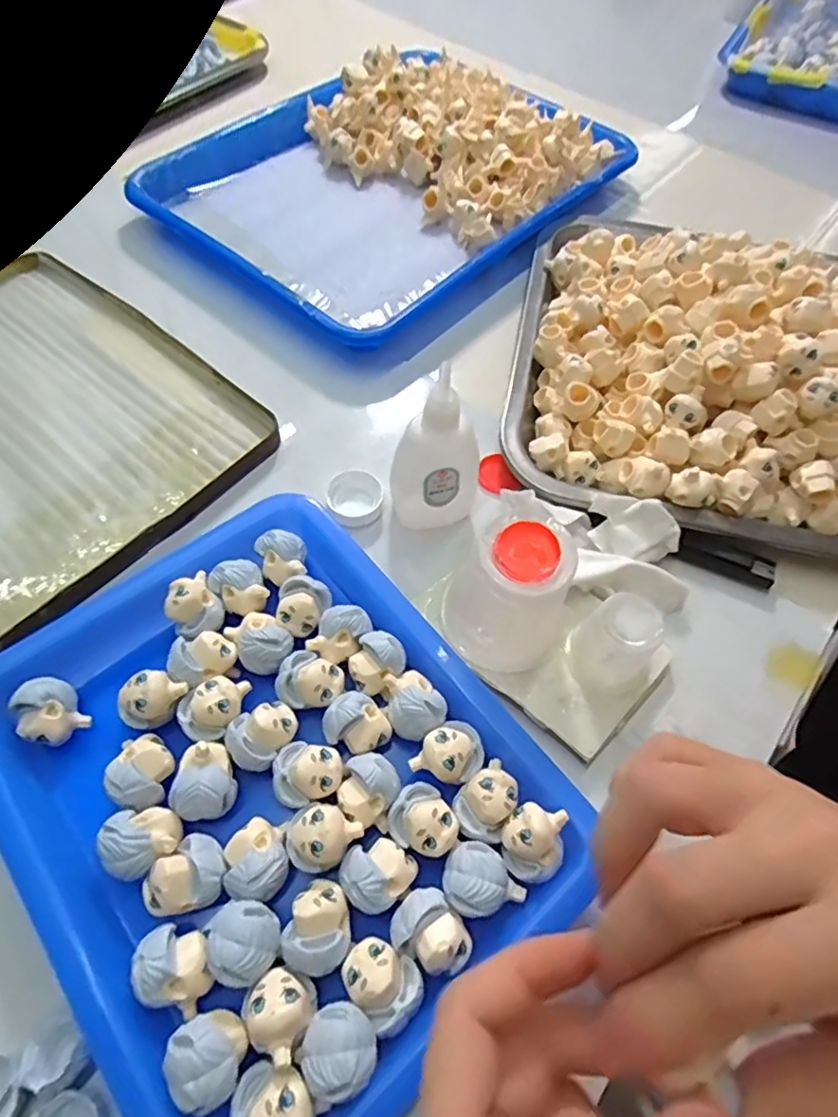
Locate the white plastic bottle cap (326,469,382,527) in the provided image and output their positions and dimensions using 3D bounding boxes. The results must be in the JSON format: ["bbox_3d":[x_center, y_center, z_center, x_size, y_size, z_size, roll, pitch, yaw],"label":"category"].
[{"bbox_3d":[-0.034,-0.032,0.319,0.029,0.010,0.032,-4,61,-5],"label":"white plastic bottle cap"}]

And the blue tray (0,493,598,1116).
[{"bbox_3d":[-0.058,0.085,0.236,0.173,0.026,0.215,-35,68,-20],"label":"blue tray"}]

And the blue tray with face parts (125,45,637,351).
[{"bbox_3d":[-0.018,-0.291,0.449,0.244,0.041,0.314,39,66,17],"label":"blue tray with face parts"}]

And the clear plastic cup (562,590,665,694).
[{"bbox_3d":[0.087,0.038,0.261,0.036,0.036,0.033,1,61,-2],"label":"clear plastic cup"}]

